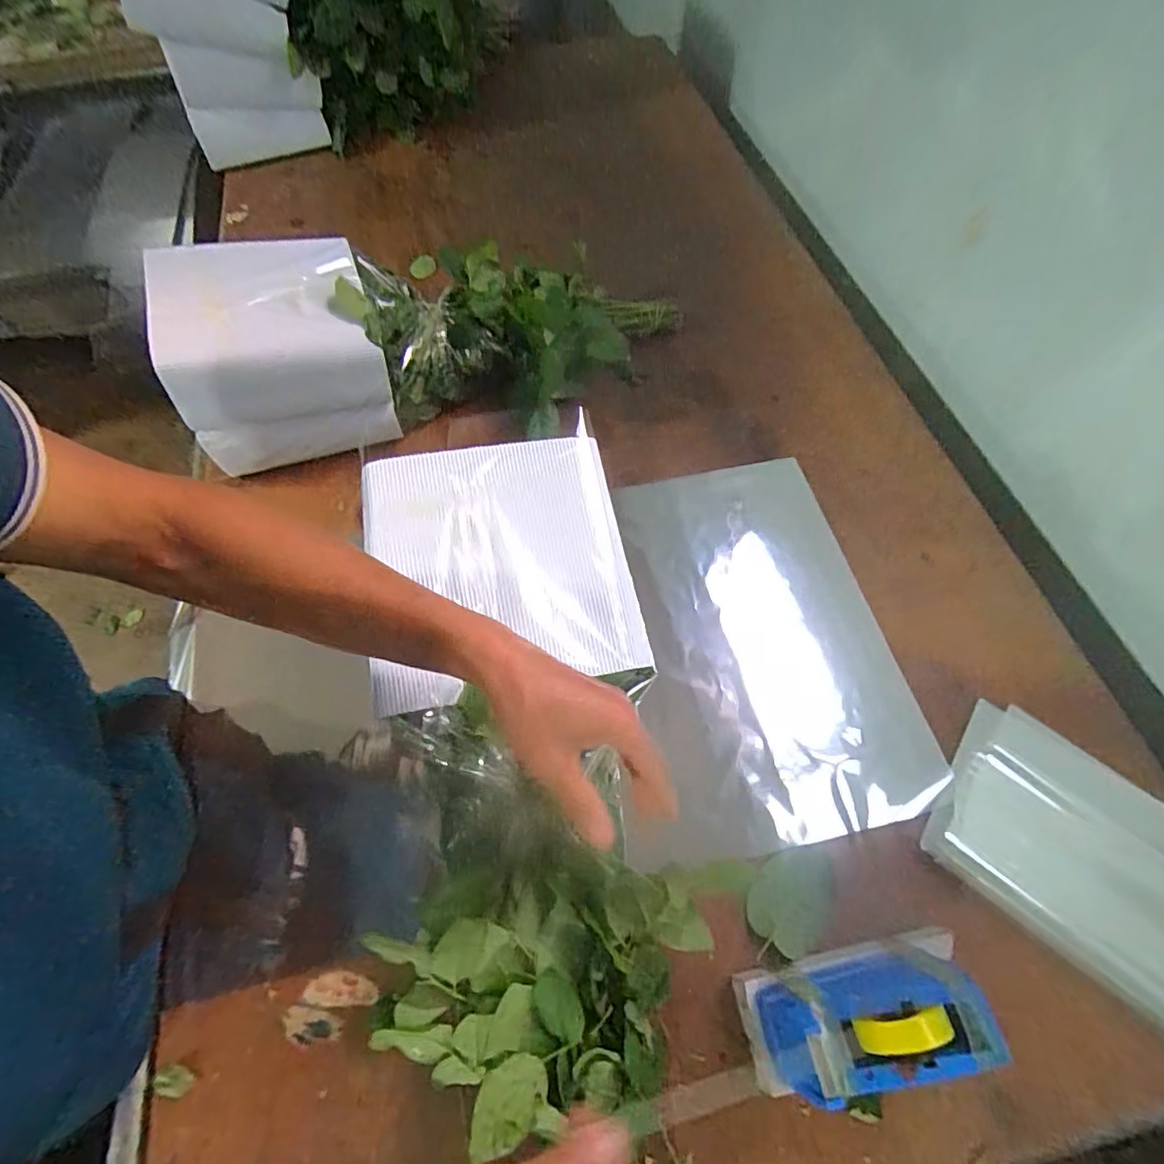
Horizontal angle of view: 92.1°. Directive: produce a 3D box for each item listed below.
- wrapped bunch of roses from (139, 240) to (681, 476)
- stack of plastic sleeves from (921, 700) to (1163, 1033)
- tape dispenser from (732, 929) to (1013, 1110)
[{"bbox_3d":[-0.166,-0.297,0.710,0.600,0.151,0.234,-13,60,-21],"label":"wrapped bunch of roses"},{"bbox_3d":[0.471,0.256,0.475,0.310,0.027,0.179,37,70,18],"label":"stack of plastic sleeves"},{"bbox_3d":[0.211,0.308,0.401,0.175,0.117,0.069,-10,62,-3],"label":"tape dispenser"}]

